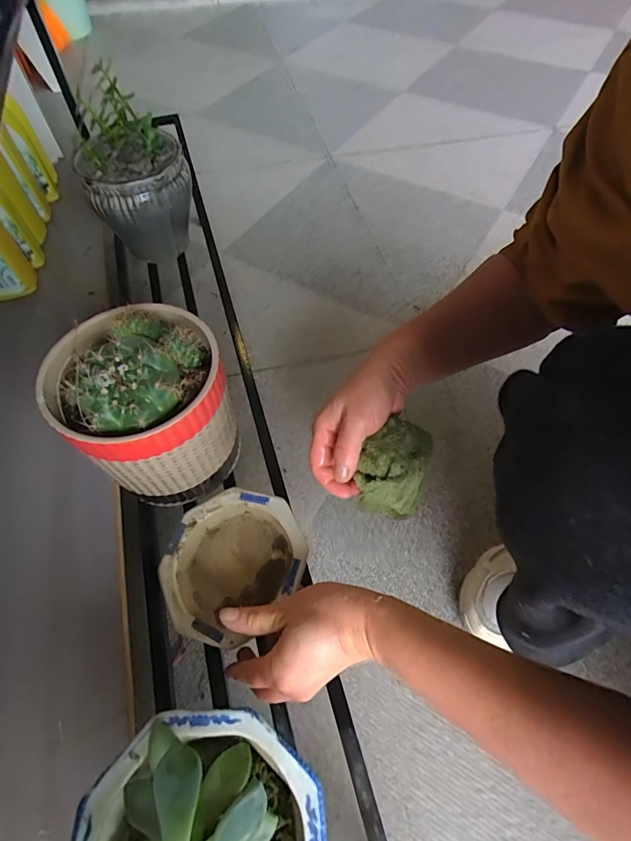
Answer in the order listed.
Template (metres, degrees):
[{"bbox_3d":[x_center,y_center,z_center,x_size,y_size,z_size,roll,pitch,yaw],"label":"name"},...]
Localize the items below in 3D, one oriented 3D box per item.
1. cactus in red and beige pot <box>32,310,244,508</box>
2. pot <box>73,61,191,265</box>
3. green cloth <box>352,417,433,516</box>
[{"bbox_3d":[-0.143,-0.015,0.365,0.130,0.145,0.127,0,58,-1],"label":"cactus in red and beige pot"},{"bbox_3d":[-0.231,-0.311,0.544,0.128,0.175,0.118,-20,60,-13],"label":"pot"},{"bbox_3d":[0.066,0.038,0.341,0.054,0.033,0.086,16,60,10],"label":"green cloth"}]

